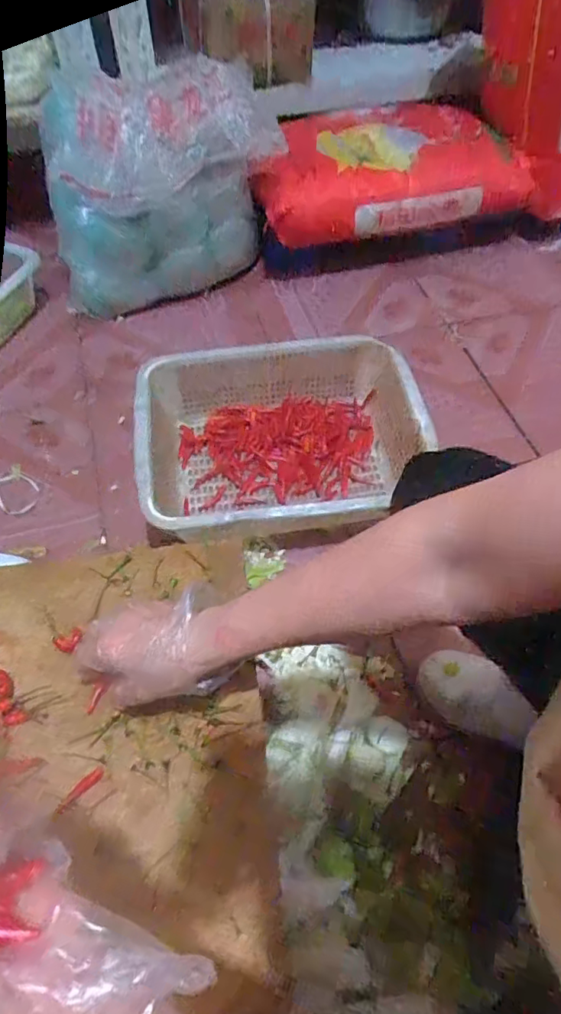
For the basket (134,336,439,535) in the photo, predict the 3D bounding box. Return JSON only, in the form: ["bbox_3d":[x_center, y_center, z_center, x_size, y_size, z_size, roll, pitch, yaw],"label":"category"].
[{"bbox_3d":[0.009,-0.113,0.977,0.502,0.147,0.388,-7,57,-4],"label":"basket"}]

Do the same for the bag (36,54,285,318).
[{"bbox_3d":[-0.246,-0.647,1.141,0.471,0.405,0.232,-9,58,-5],"label":"bag"}]

